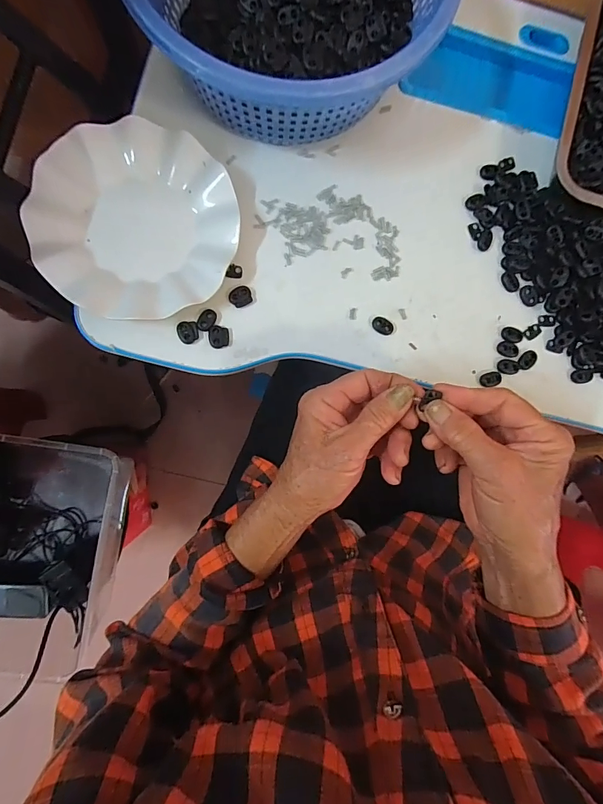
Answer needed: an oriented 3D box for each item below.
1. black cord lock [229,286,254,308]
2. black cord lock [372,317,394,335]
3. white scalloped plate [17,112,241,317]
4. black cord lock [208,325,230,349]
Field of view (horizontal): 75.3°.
[{"bbox_3d":[-0.058,-0.101,0.377,0.022,0.006,0.018,-34,90,-7],"label":"black cord lock"},{"bbox_3d":[0.081,-0.075,0.386,0.022,0.004,0.015,22,84,-4],"label":"black cord lock"},{"bbox_3d":[-0.151,-0.165,0.361,0.176,0.021,0.174,0,85,-6],"label":"white scalloped plate"},{"bbox_3d":[-0.078,-0.062,0.372,0.019,0.004,0.021,-7,86,-6],"label":"black cord lock"}]

